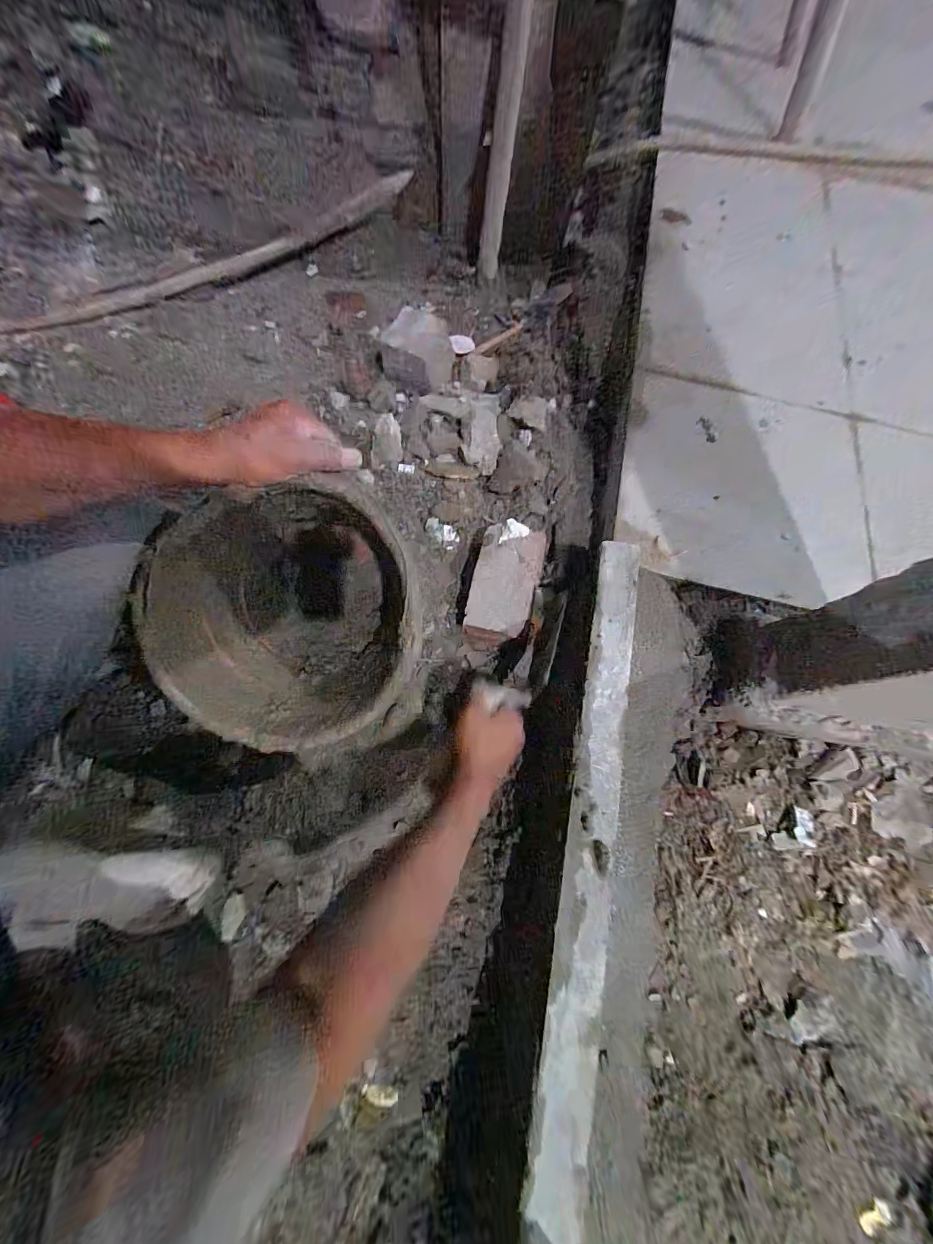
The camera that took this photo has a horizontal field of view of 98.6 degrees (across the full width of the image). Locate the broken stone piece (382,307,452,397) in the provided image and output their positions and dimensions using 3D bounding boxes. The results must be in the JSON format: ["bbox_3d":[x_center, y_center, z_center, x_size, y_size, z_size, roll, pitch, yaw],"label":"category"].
[{"bbox_3d":[-0.092,-0.527,0.776,0.128,0.068,0.119,27,72,7],"label":"broken stone piece"}]

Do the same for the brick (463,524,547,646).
[{"bbox_3d":[0.059,-0.062,0.616,0.099,0.050,0.192,14,71,3],"label":"brick"}]

